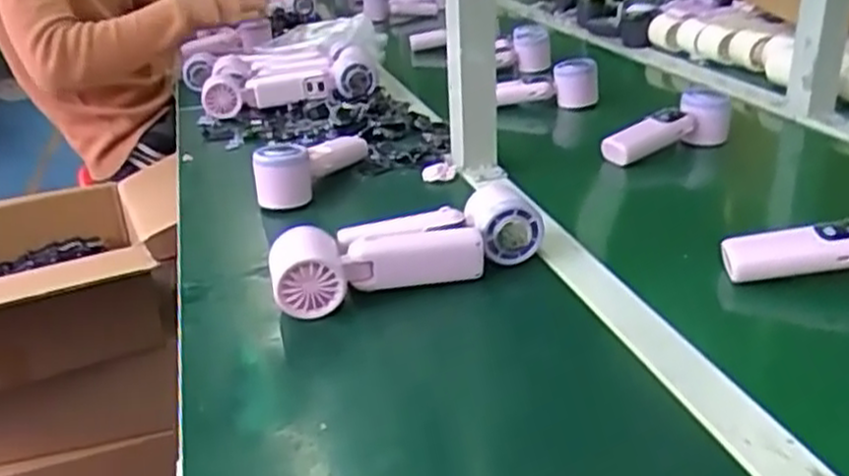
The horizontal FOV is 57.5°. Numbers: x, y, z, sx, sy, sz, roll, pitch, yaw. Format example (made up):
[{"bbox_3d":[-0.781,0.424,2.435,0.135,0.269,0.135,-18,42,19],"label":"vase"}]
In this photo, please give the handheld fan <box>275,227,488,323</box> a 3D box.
[{"bbox_3d":[-0.039,0.012,0.618,0.167,0.066,0.053,-11,26,-14],"label":"handheld fan"}]

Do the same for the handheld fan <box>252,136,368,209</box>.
[{"bbox_3d":[-0.120,-0.087,0.839,0.053,0.057,0.164,6,26,20],"label":"handheld fan"}]

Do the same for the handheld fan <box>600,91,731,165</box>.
[{"bbox_3d":[0.272,-0.126,0.869,0.142,0.058,0.044,-12,26,-16],"label":"handheld fan"}]

